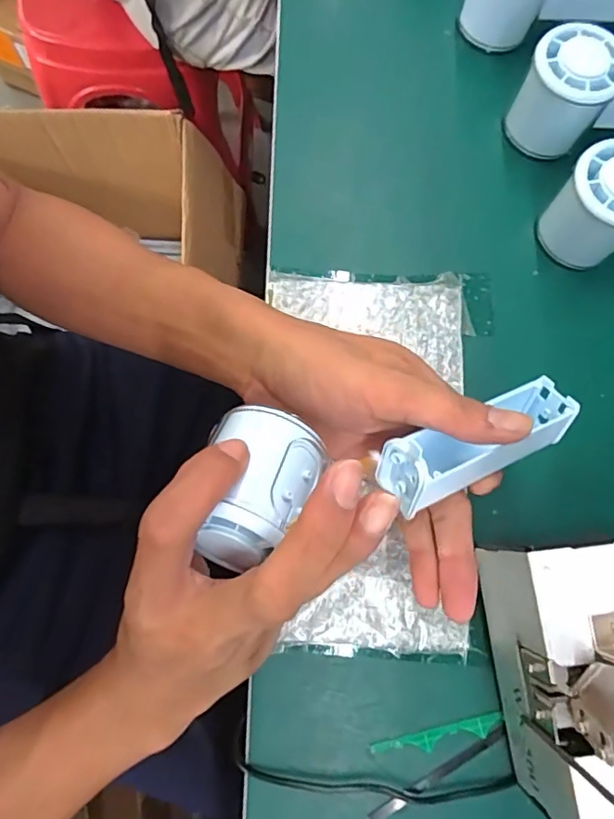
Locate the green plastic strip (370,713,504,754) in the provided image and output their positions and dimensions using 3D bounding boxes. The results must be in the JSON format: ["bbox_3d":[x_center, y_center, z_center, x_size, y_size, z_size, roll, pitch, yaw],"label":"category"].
[{"bbox_3d":[0.071,0.177,0.286,0.073,0.004,0.010,-10,77,-4],"label":"green plastic strip"}]

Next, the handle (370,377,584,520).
[{"bbox_3d":[0.083,0.015,0.254,0.107,0.031,0.032,-19,77,-22],"label":"handle"}]

